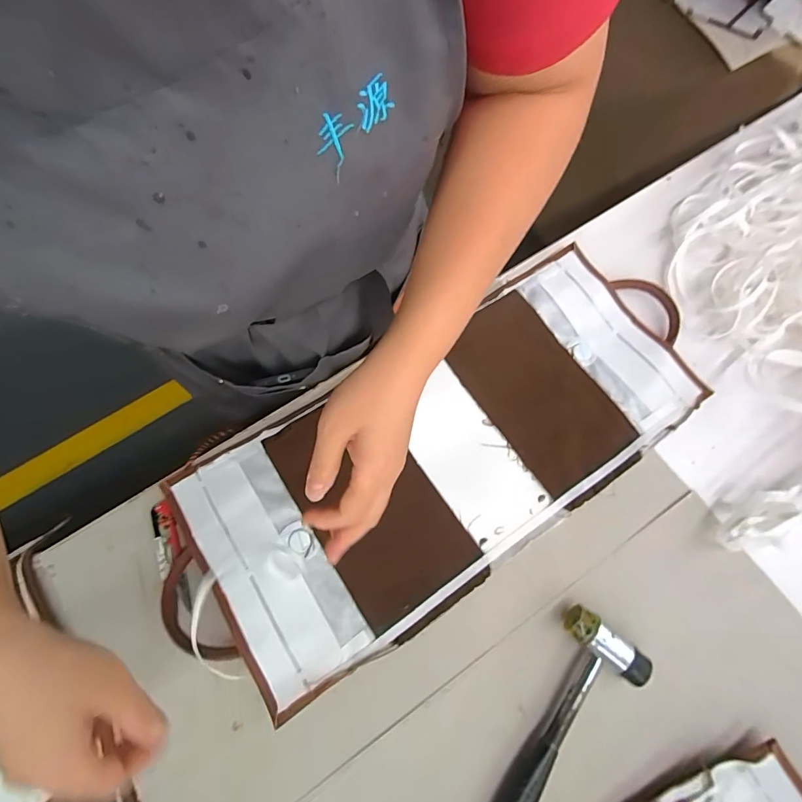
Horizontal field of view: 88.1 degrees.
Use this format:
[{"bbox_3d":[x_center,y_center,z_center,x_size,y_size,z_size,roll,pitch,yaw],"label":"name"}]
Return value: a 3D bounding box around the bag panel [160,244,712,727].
[{"bbox_3d":[0.052,0.042,0.422,0.554,0.016,0.232,-30,73,-13],"label":"bag panel"}]

